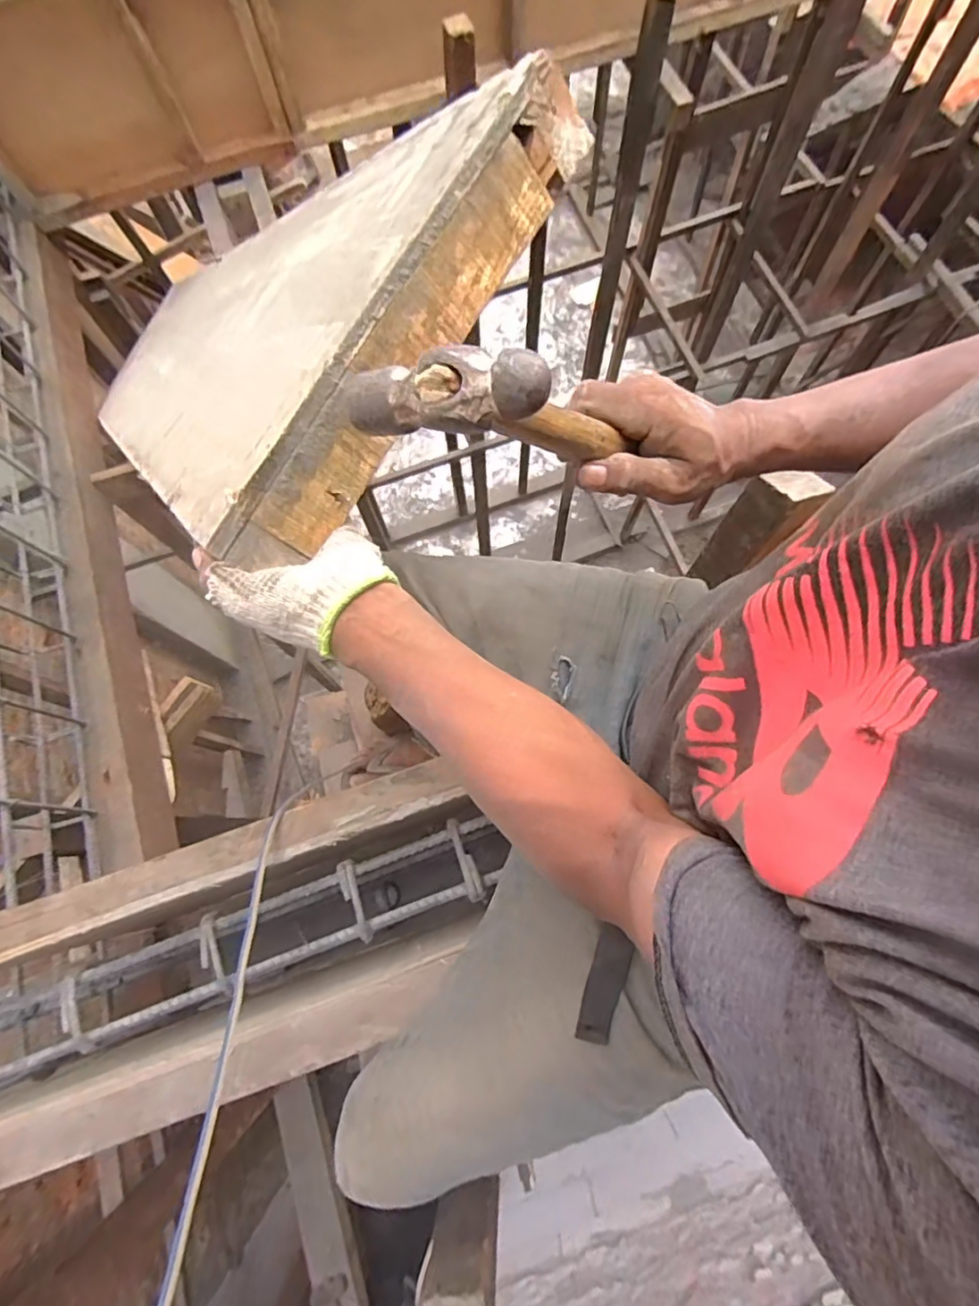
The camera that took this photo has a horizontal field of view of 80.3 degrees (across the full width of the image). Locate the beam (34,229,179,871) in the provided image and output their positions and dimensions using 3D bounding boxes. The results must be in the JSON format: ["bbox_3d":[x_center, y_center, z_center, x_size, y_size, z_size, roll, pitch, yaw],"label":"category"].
[{"bbox_3d":[-0.849,-0.327,1.231,0.074,0.122,1.537,-18,74,-4],"label":"beam"}]

